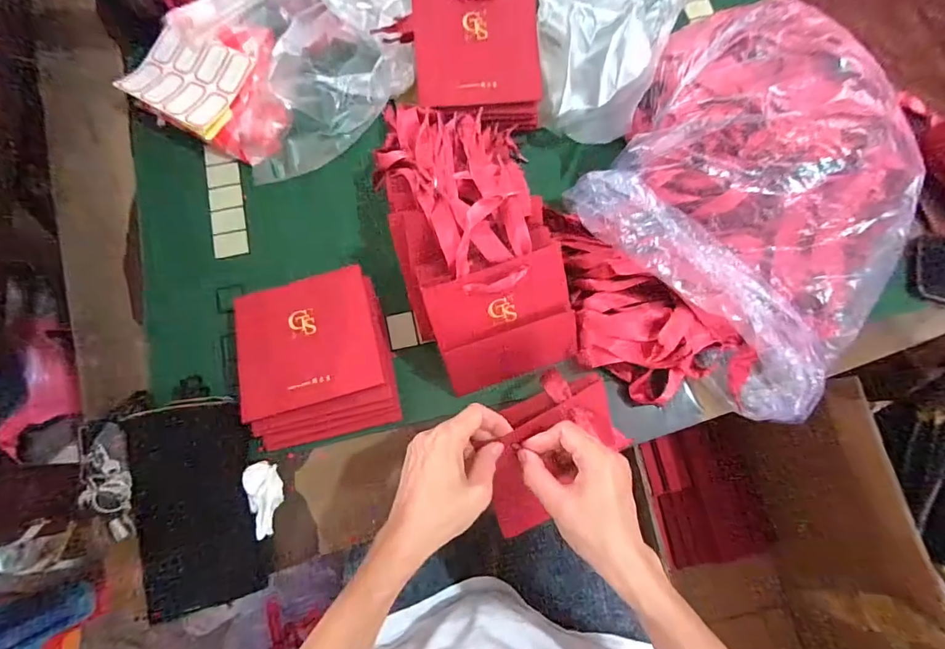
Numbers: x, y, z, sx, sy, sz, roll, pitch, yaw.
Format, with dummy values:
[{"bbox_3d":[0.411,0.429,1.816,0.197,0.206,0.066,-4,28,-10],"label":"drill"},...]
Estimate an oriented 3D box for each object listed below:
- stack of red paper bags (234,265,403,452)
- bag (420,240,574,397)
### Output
[{"bbox_3d":[-0.162,0.033,0.480,0.144,0.044,0.165,-13,76,-4],"label":"stack of red paper bags"},{"bbox_3d":[0.033,-0.002,0.456,0.136,0.019,0.126,-20,117,-2],"label":"bag"}]

